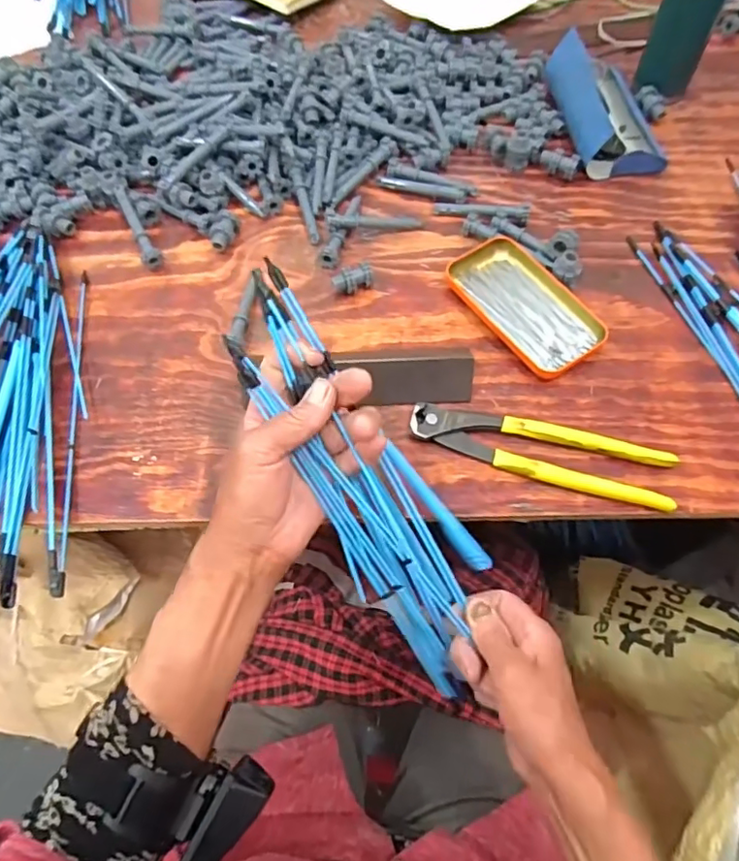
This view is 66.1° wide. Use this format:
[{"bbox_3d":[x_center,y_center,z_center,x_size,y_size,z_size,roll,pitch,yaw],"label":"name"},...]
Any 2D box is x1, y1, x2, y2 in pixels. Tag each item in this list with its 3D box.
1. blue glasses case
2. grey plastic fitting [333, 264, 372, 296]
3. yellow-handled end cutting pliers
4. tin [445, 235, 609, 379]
[{"bbox_3d":[0.251,-0.348,0.600,0.094,0.057,0.179,-6,63,-1],"label":"blue glasses case"},{"bbox_3d":[-0.015,-0.138,0.525,0.037,0.020,0.020,-13,63,-5],"label":"grey plastic fitting"},{"bbox_3d":[0.131,0.018,0.442,0.198,0.015,0.046,12,64,8],"label":"yellow-handled end cutting pliers"},{"bbox_3d":[0.140,-0.113,0.504,0.079,0.020,0.141,-32,66,-14],"label":"tin"}]

